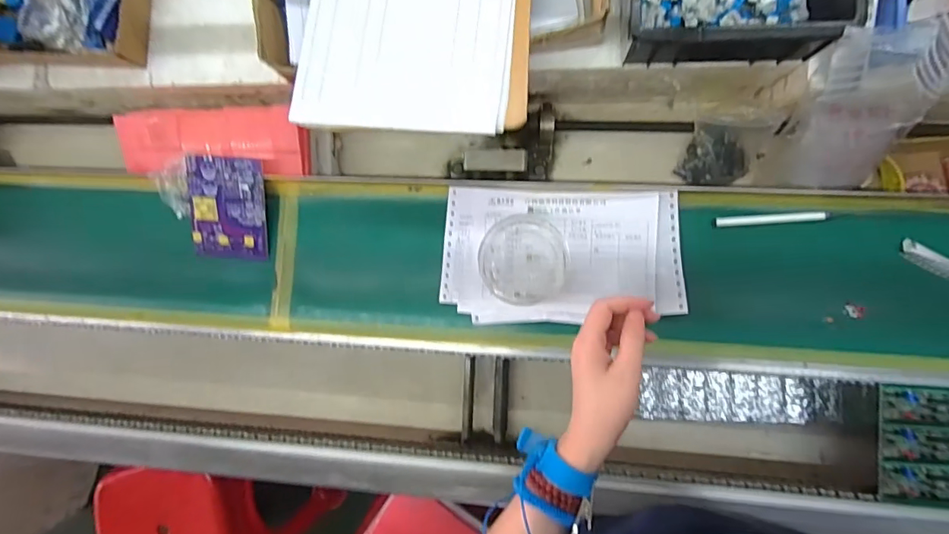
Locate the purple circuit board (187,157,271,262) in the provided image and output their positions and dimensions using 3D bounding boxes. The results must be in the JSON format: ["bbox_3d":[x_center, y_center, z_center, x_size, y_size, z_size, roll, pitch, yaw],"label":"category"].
[{"bbox_3d":[-0.306,-0.072,0.584,0.096,0.008,0.124,2,104,3],"label":"purple circuit board"}]

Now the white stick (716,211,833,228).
[{"bbox_3d":[0.330,-0.053,0.523,0.118,0.008,0.012,-3,89,7],"label":"white stick"}]

